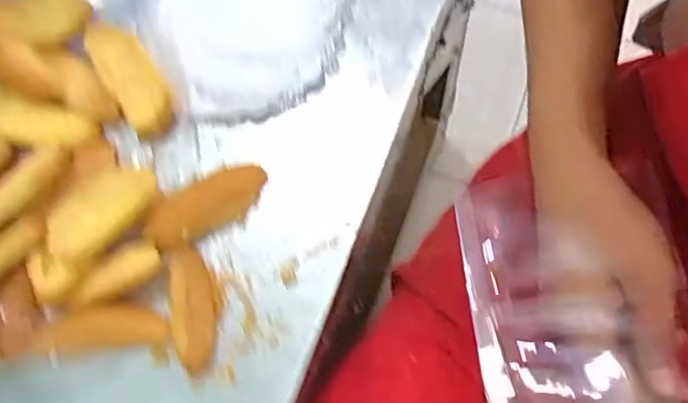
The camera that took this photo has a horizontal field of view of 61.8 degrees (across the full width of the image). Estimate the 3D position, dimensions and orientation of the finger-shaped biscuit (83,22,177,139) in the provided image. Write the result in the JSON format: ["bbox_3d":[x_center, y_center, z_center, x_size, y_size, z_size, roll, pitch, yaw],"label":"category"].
[{"bbox_3d":[-0.165,-0.100,0.439,0.039,0.022,0.105,-31,75,-7],"label":"finger-shaped biscuit"}]

